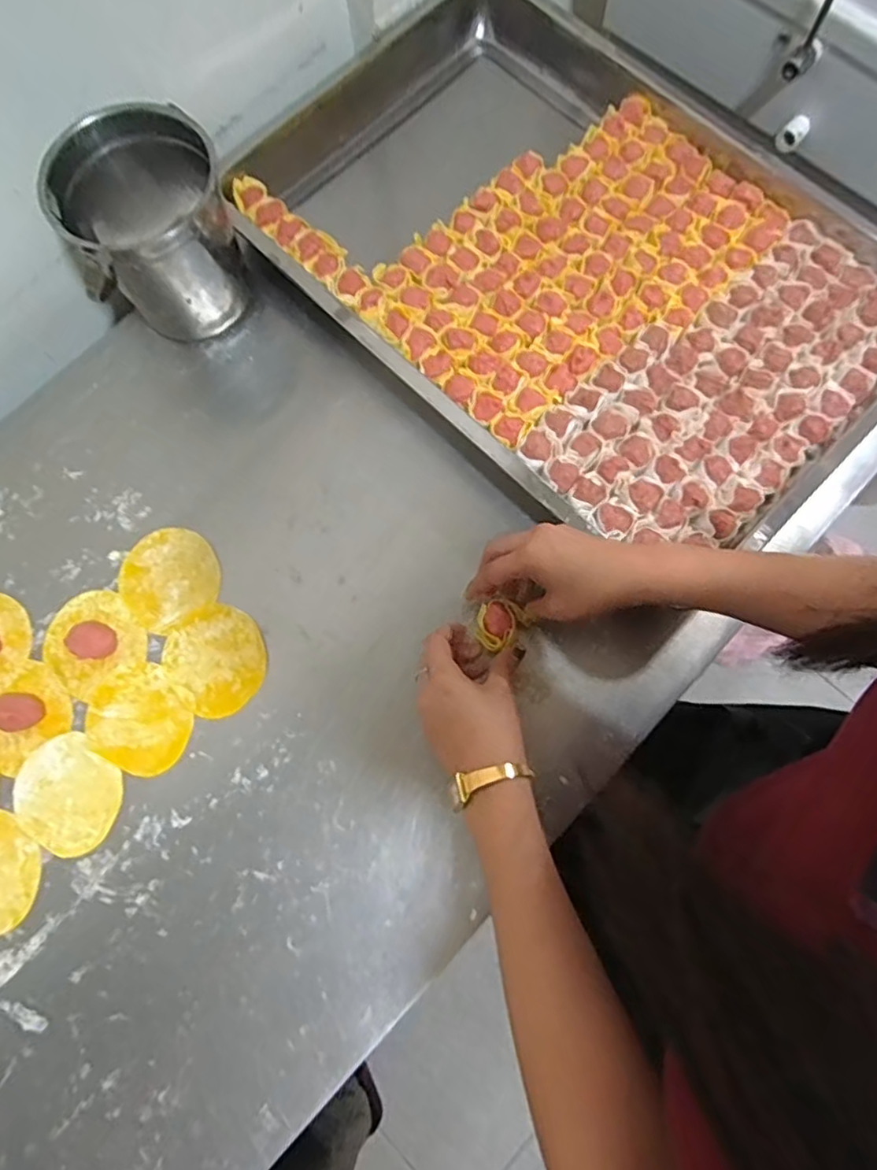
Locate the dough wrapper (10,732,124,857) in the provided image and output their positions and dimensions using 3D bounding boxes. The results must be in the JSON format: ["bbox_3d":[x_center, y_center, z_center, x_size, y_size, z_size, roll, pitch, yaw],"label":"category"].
[{"bbox_3d":[-0.293,0.165,0.498,0.089,0.004,0.076,39,79,10],"label":"dough wrapper"}]

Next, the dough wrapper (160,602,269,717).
[{"bbox_3d":[-0.183,0.061,0.521,0.080,0.004,0.085,0,75,0],"label":"dough wrapper"}]

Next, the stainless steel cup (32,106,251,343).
[{"bbox_3d":[-0.235,-0.293,0.541,0.133,0.146,0.105,-28,77,-7],"label":"stainless steel cup"}]

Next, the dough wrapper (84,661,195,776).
[{"bbox_3d":[-0.241,0.107,0.510,0.085,0.004,0.078,0,75,0],"label":"dough wrapper"}]

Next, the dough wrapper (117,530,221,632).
[{"bbox_3d":[-0.231,-0.008,0.538,0.082,0.004,0.079,0,75,0],"label":"dough wrapper"}]

